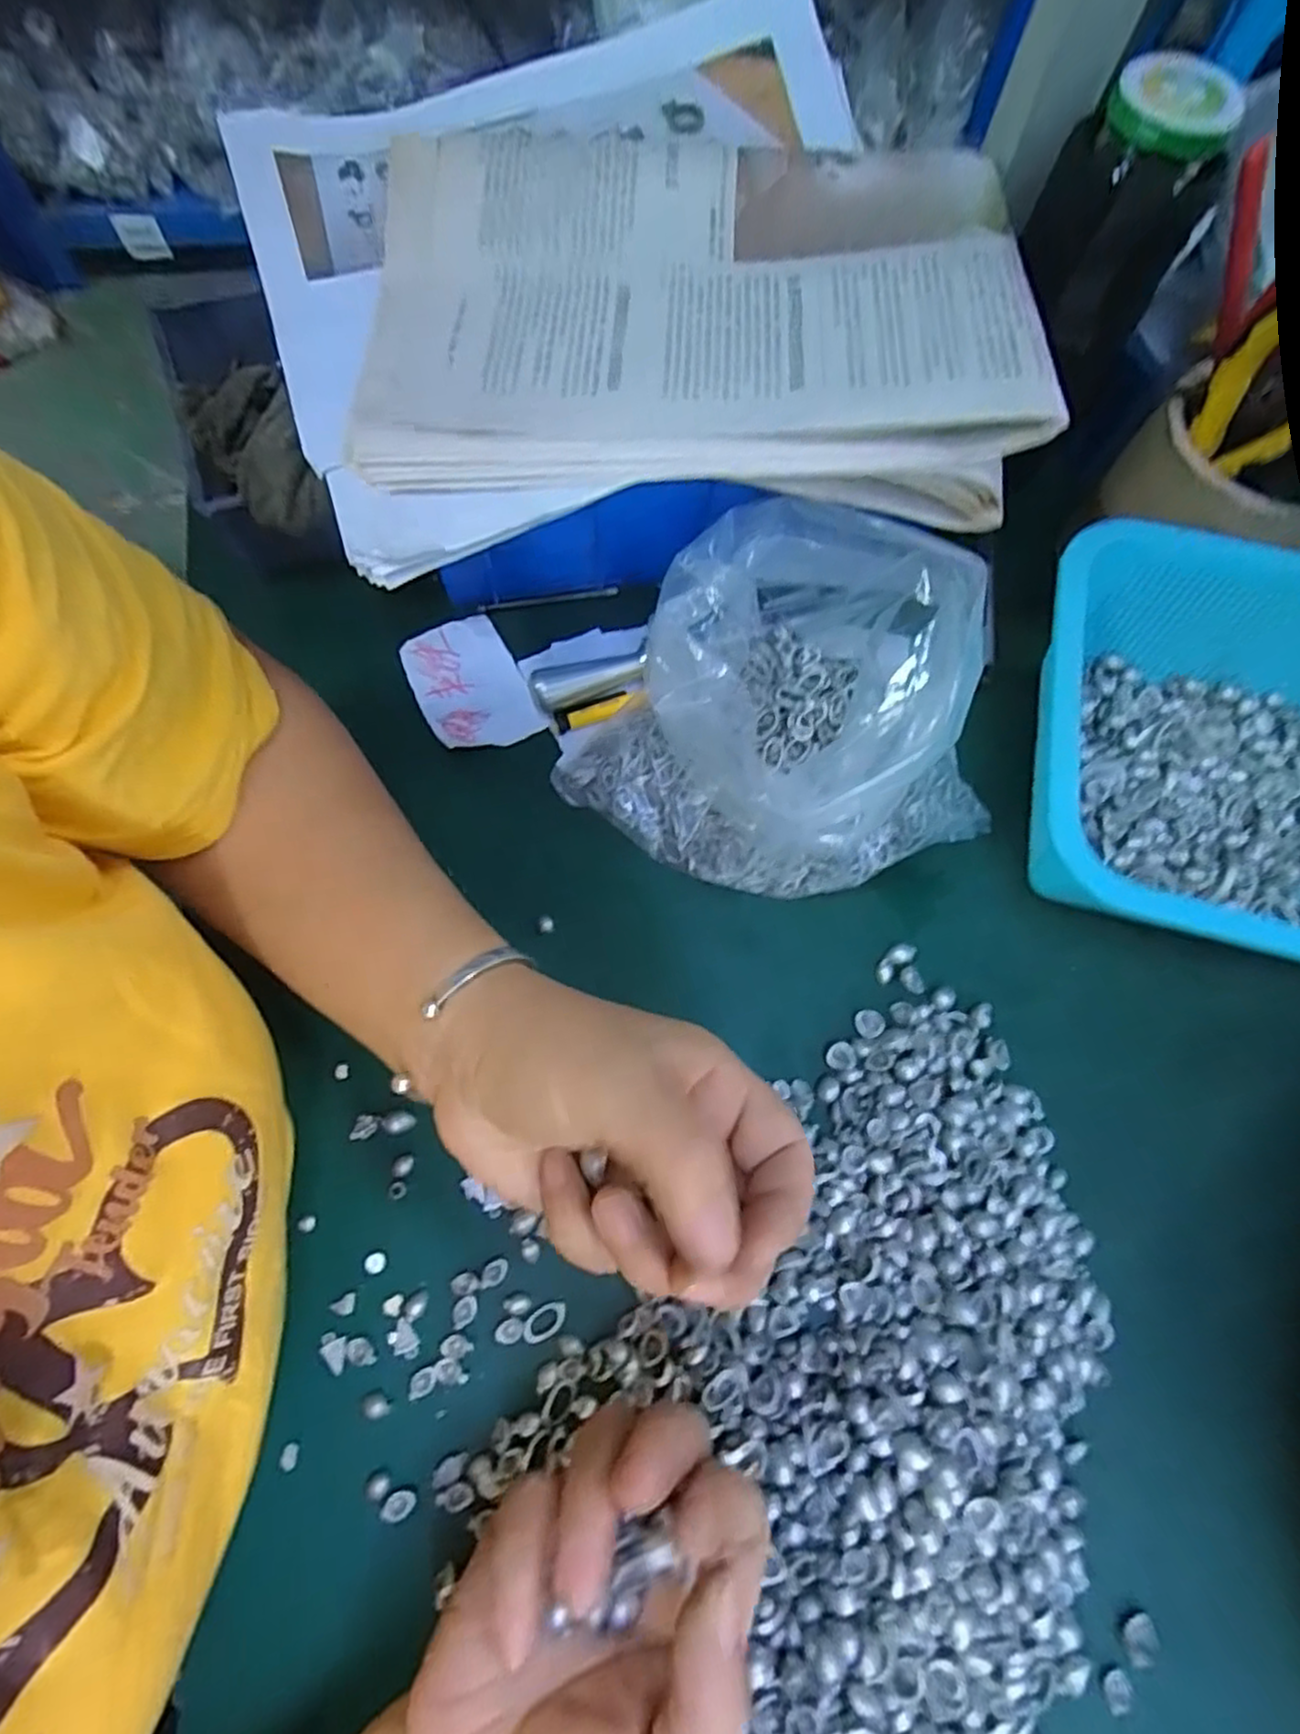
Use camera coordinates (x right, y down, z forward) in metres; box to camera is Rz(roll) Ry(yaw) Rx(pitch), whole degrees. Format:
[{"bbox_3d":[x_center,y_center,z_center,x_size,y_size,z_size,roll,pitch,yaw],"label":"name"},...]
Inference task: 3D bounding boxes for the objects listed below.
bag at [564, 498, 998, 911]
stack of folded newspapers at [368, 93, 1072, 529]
[{"bbox_3d":[0.075,-0.069,0.326,0.173,0.085,0.174,37,73,10],"label":"bag"},{"bbox_3d":[0.016,-0.255,0.316,0.278,0.040,0.213,2,70,-2],"label":"stack of folded newspapers"}]

